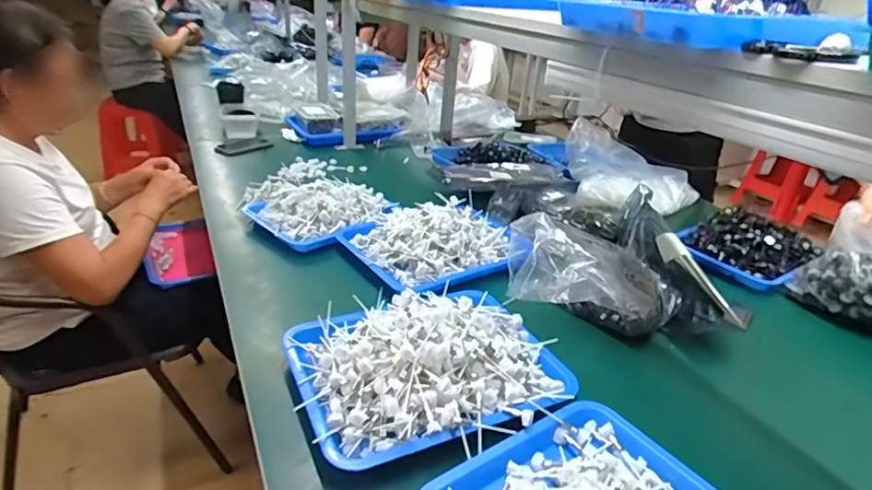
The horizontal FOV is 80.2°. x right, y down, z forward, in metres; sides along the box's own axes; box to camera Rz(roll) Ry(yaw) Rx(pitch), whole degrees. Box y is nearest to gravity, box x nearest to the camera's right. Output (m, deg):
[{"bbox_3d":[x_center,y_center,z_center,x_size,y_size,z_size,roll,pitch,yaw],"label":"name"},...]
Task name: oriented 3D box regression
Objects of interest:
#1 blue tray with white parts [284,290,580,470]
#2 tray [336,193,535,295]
[{"bbox_3d":[-0.010,0.133,0.665,0.330,0.070,0.264,-8,30,-22],"label":"blue tray with white parts"},{"bbox_3d":[-0.004,-0.021,0.982,0.292,0.072,0.275,-17,34,-35],"label":"tray"}]

